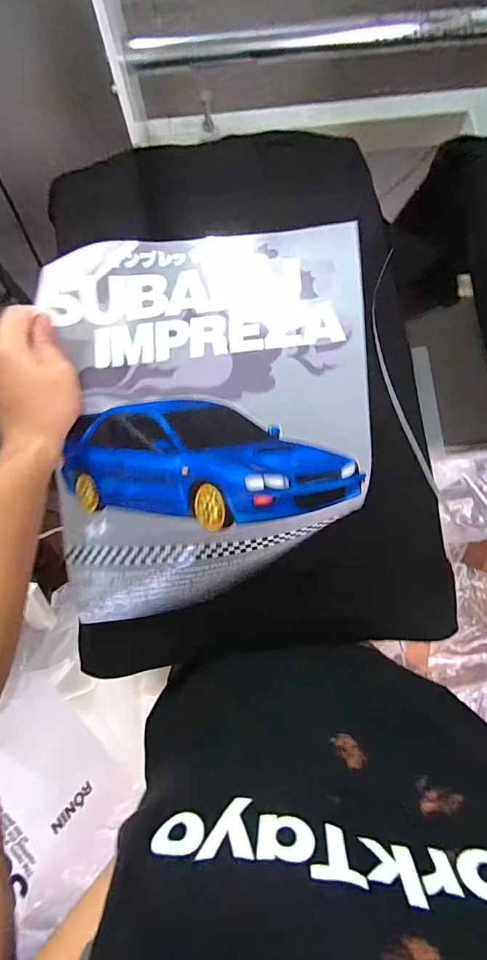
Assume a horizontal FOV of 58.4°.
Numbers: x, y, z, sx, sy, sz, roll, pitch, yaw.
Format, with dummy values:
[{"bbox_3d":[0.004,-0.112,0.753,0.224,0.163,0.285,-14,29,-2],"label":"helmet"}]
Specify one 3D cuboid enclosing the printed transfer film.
[{"bbox_3d":[-0.035,-0.041,0.407,0.282,0.056,0.359,0,95,12],"label":"printed transfer film"}]

